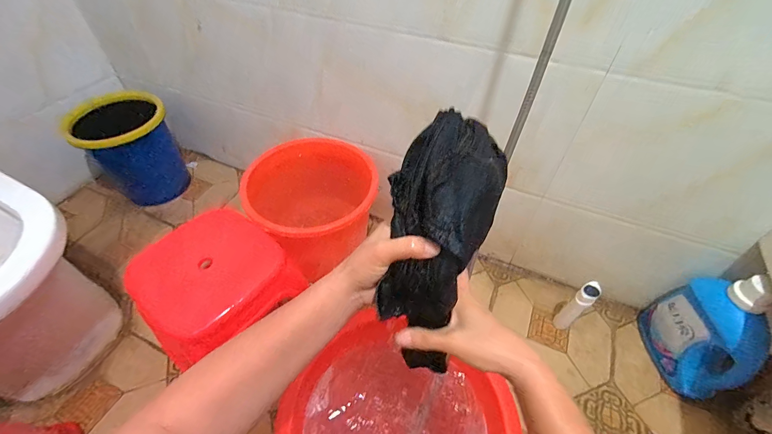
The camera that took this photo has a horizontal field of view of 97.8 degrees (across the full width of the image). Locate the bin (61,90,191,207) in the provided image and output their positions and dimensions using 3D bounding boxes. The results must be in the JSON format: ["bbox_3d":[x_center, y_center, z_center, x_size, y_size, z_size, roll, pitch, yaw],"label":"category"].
[{"bbox_3d":[-0.779,-0.197,1.068,0.244,0.299,0.260,-36,58,-28],"label":"bin"}]

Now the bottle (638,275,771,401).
[{"bbox_3d":[0.667,0.242,0.704,0.073,0.294,0.195,2,49,1],"label":"bottle"}]

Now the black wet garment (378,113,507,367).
[{"bbox_3d":[0.050,0.042,0.364,0.105,0.293,0.074,14,14,11],"label":"black wet garment"}]

